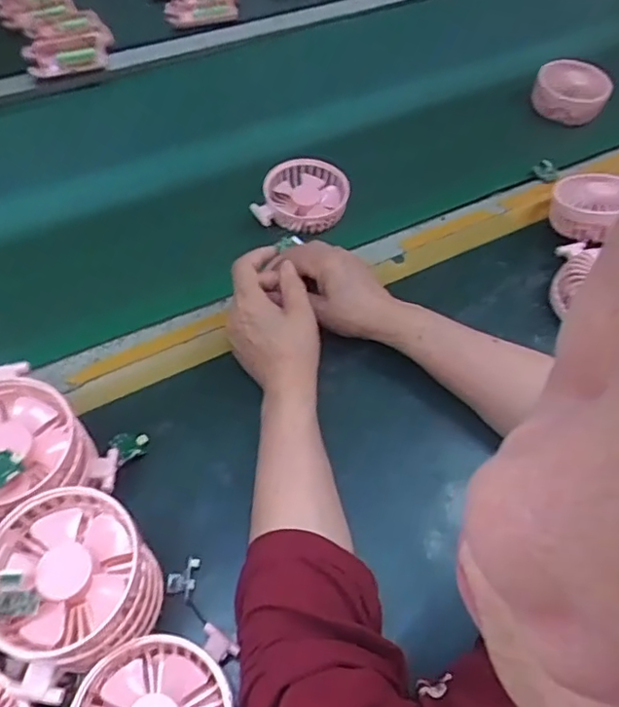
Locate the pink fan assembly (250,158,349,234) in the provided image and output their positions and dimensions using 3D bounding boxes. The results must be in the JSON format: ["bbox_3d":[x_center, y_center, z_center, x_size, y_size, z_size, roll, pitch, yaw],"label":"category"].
[{"bbox_3d":[-0.006,-0.172,0.648,0.091,0.025,0.089,13,56,5],"label":"pink fan assembly"}]

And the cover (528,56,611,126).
[{"bbox_3d":[0.340,-0.343,0.766,0.094,0.045,0.081,26,58,14],"label":"cover"}]

